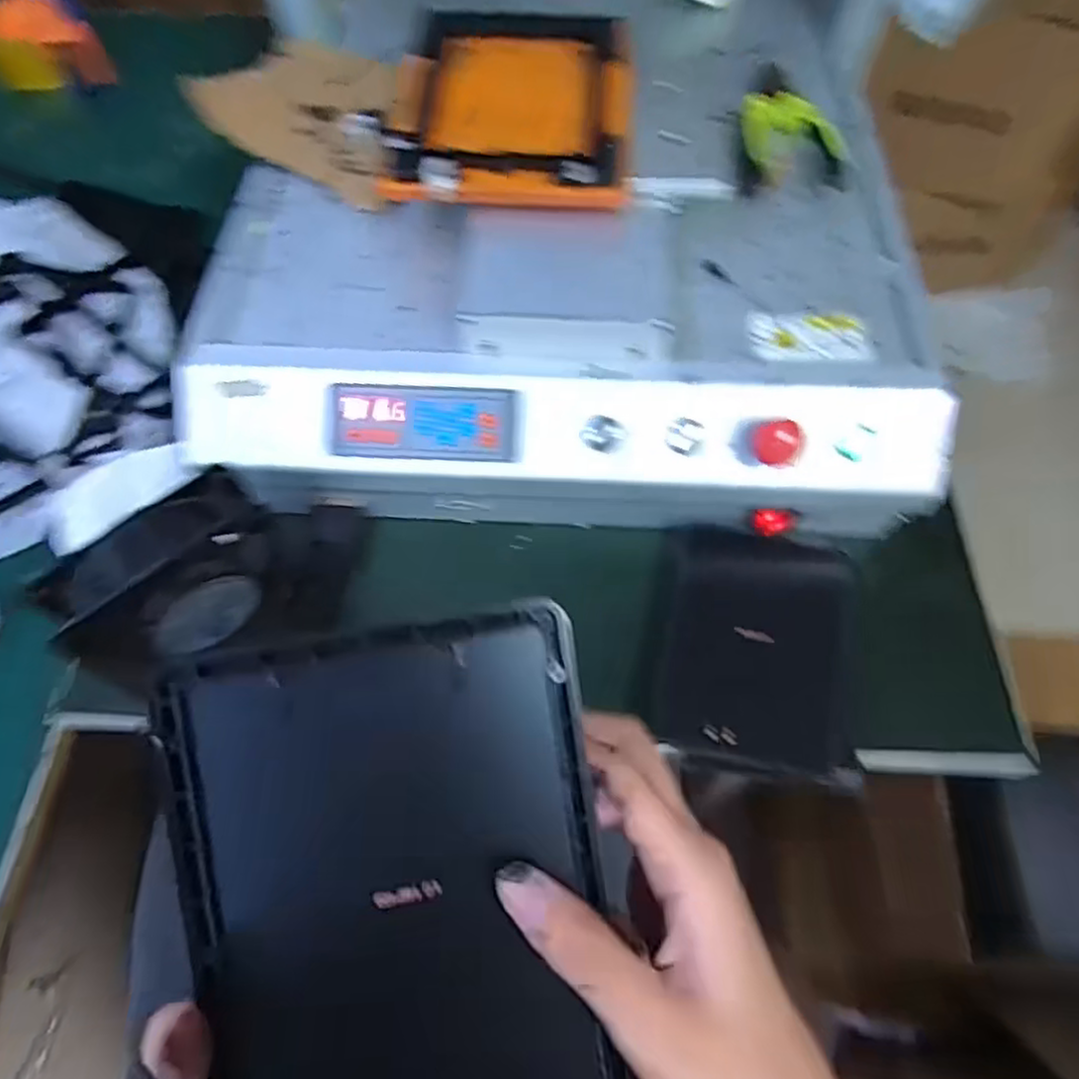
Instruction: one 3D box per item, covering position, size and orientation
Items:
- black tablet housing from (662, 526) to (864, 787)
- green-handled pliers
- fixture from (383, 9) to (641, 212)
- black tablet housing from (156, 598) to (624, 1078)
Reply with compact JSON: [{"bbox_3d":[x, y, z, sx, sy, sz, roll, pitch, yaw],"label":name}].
[{"bbox_3d":[0.142,0.057,0.439,0.121,0.013,0.166,8,61,4],"label":"black tablet housing"},{"bbox_3d":[0.179,-0.309,0.516,0.073,0.019,0.140,0,61,0],"label":"green-handled pliers"},{"bbox_3d":[-0.016,-0.298,0.473,0.152,0.025,0.203,2,61,1],"label":"fixture"},{"bbox_3d":[-0.039,0.104,0.206,0.113,0.013,0.157,-8,90,-8],"label":"black tablet housing"}]

